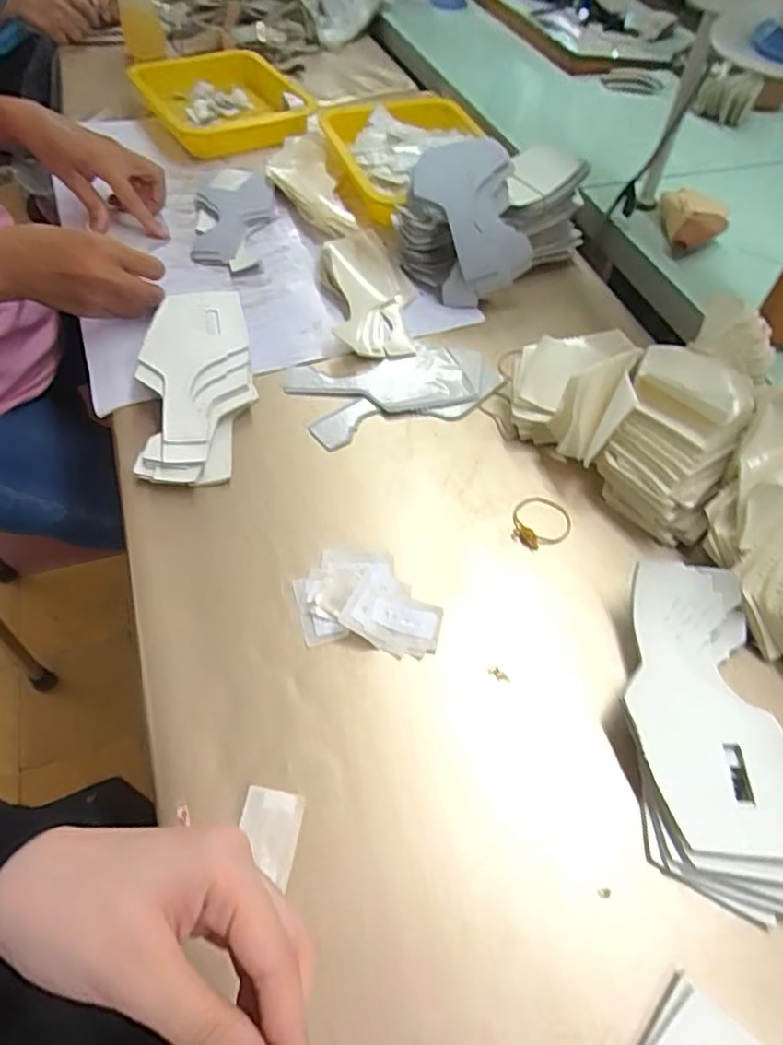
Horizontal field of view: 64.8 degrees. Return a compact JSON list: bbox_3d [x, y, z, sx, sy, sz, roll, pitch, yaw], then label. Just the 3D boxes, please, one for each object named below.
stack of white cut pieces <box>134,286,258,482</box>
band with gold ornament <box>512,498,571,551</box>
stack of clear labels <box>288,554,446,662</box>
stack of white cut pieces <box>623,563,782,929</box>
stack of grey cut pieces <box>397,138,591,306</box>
[{"bbox_3d":[-0.169,-0.125,0.546,0.103,0.037,0.206,-8,56,-7],"label":"stack of white cut pieces"},{"bbox_3d":[0.120,-0.002,0.489,0.045,0.010,0.051,11,56,6],"label":"band with gold ornament"},{"bbox_3d":[-0.017,0.053,0.441,0.103,0.014,0.076,6,55,3],"label":"stack of clear labels"},{"bbox_3d":[0.195,0.124,0.387,0.089,0.035,0.200,2,55,0],"label":"stack of white cut pieces"},{"bbox_3d":[0.105,-0.326,0.651,0.175,0.118,0.142,-32,62,-21],"label":"stack of grey cut pieces"}]

